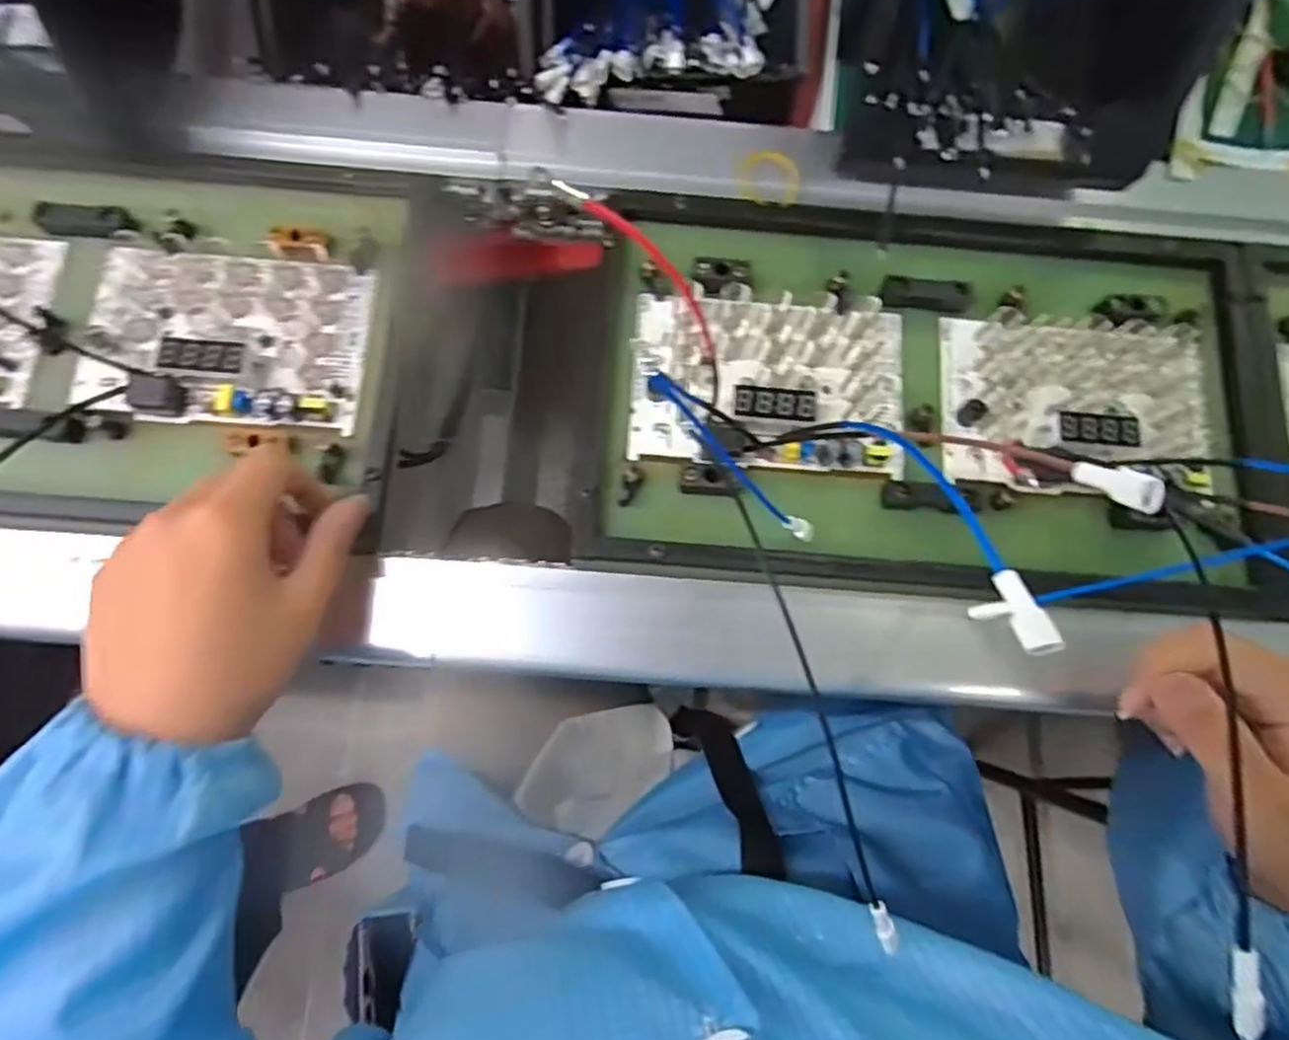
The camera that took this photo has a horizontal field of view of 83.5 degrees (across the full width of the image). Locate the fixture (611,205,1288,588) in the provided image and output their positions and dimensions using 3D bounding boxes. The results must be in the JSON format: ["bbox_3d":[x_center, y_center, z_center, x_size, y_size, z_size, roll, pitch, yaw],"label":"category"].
[{"bbox_3d":[0.146,-0.071,0.353,0.321,0.034,0.183,2,76,1],"label":"fixture"}]

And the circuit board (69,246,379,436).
[{"bbox_3d":[-0.207,-0.091,0.354,0.132,0.023,0.084,3,76,1],"label":"circuit board"}]

